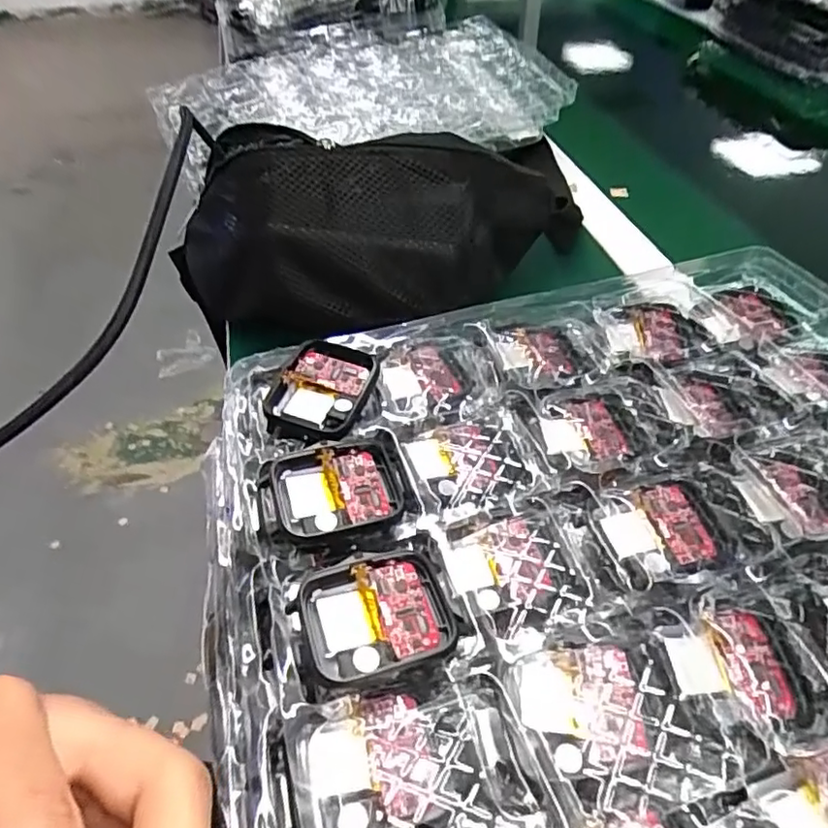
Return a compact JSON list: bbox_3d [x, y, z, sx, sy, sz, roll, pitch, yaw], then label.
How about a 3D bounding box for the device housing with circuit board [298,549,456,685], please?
[{"bbox_3d":[-0.011,0.064,0.190,0.044,0.016,0.037,-12,46,-10],"label":"device housing with circuit board"}]

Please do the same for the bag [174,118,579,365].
[{"bbox_3d":[-0.024,-0.129,0.430,0.301,0.099,0.130,-4,45,-2],"label":"bag"}]

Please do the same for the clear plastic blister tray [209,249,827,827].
[{"bbox_3d":[0.085,0.039,0.211,0.301,0.028,0.261,-14,47,-12],"label":"clear plastic blister tray"}]

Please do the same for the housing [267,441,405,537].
[{"bbox_3d":[-0.027,0.029,0.223,0.044,0.014,0.037,-14,47,-12],"label":"housing"}]

